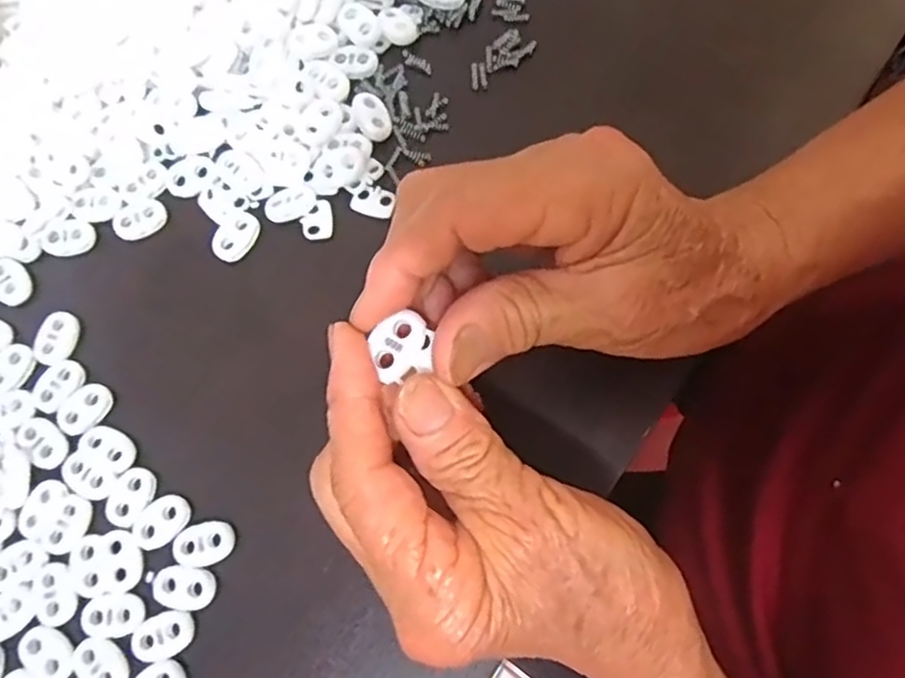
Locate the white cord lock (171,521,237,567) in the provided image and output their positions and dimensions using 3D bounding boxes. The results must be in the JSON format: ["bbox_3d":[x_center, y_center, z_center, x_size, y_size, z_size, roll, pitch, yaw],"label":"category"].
[{"bbox_3d":[-0.093,0.077,0.251,0.023,0.004,0.015,-13,75,0],"label":"white cord lock"}]

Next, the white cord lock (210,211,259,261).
[{"bbox_3d":[-0.092,-0.044,0.284,0.016,0.004,0.022,29,79,10],"label":"white cord lock"}]

